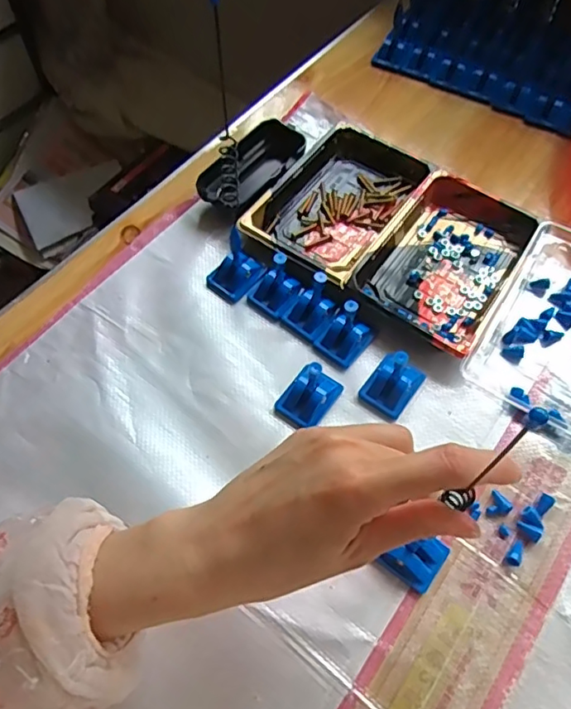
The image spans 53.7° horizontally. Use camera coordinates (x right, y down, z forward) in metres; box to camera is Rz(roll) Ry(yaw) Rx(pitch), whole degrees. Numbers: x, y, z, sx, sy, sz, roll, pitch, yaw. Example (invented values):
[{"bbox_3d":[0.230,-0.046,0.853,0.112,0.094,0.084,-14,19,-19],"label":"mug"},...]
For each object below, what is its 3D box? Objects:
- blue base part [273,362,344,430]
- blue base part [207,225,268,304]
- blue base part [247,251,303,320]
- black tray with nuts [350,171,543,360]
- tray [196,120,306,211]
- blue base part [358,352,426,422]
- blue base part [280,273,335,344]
[{"bbox_3d":[0.016,0.024,0.398,0.034,0.045,0.041,31,64,16],"label":"blue base part"},{"bbox_3d":[-0.041,-0.071,0.449,0.041,0.043,0.033,-36,66,-19],"label":"blue base part"},{"bbox_3d":[-0.009,-0.056,0.441,0.033,0.046,0.031,36,66,18],"label":"blue base part"},{"bbox_3d":[0.133,-0.078,0.465,0.103,0.026,0.159,30,64,16],"label":"black tray with nuts"},{"bbox_3d":[-0.028,-0.169,0.519,0.055,0.031,0.106,31,64,16],"label":"tray"},{"bbox_3d":[0.078,0.016,0.402,0.033,0.044,0.040,35,66,18],"label":"blue base part"},{"bbox_3d":[0.019,-0.038,0.431,0.032,0.045,0.036,38,67,19],"label":"blue base part"}]

